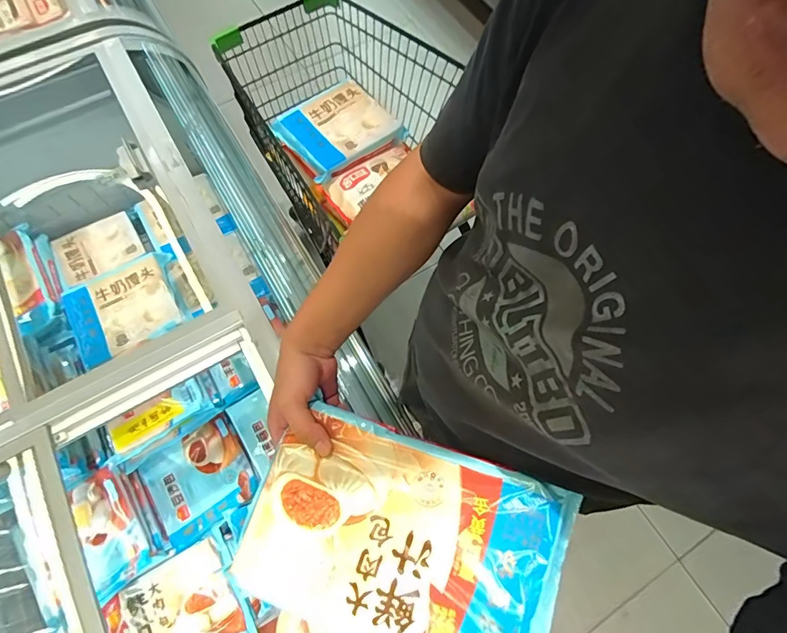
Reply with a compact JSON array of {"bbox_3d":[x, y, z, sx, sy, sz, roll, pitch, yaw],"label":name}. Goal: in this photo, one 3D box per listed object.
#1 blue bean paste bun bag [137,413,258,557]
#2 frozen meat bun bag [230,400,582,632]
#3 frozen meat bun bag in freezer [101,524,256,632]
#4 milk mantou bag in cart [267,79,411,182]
[{"bbox_3d":[-0.415,0.346,0.925,0.212,0.044,0.200,-35,75,-10],"label":"blue bean paste bun bag"},{"bbox_3d":[0.006,0.207,0.403,0.286,0.044,0.179,19,73,6],"label":"frozen meat bun bag"},{"bbox_3d":[-0.407,0.561,0.819,0.244,0.045,0.198,-26,74,-8],"label":"frozen meat bun bag in freezer"},{"bbox_3d":[-0.135,-0.470,1.078,0.255,0.044,0.228,-33,75,-10],"label":"milk mantou bag in cart"}]

